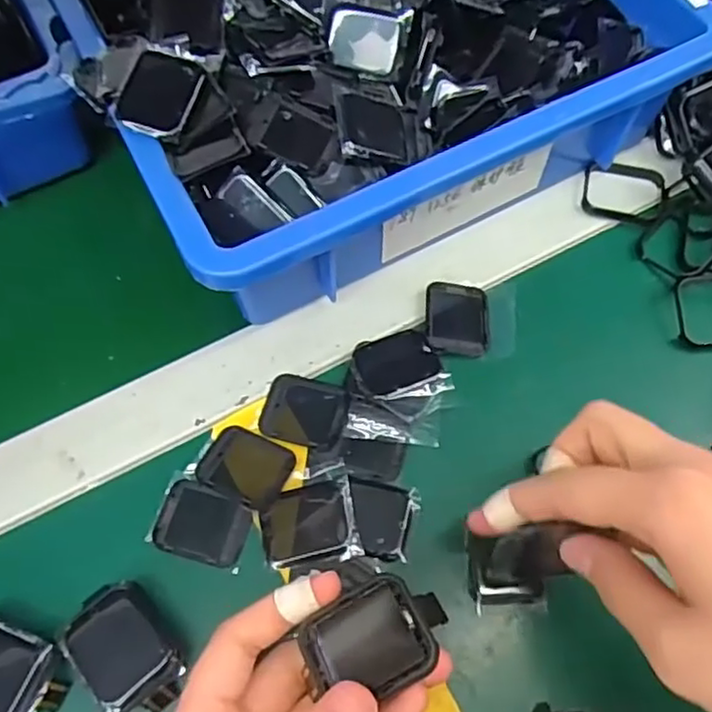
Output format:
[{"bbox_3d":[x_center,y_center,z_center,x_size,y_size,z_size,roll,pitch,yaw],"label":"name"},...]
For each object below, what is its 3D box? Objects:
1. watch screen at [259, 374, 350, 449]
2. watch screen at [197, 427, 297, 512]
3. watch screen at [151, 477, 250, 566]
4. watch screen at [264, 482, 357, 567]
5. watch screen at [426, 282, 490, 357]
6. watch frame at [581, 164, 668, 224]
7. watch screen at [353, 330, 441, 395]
[{"bbox_3d":[-0.025,0.026,0.317,0.039,0.004,0.031,14,67,7],"label":"watch screen"},{"bbox_3d":[-0.051,0.051,0.306,0.040,0.004,0.031,22,68,10],"label":"watch screen"},{"bbox_3d":[-0.068,0.075,0.295,0.040,0.004,0.031,14,66,7],"label":"watch screen"},{"bbox_3d":[-0.021,0.075,0.296,0.039,0.004,0.032,-10,66,-4],"label":"watch screen"},{"bbox_3d":[0.052,-0.019,0.338,0.032,0.007,0.039,2,66,2],"label":"watch screen"},{"bbox_3d":[0.150,-0.092,0.370,0.045,0.007,0.037,15,67,7],"label":"watch frame"},{"bbox_3d":[0.020,0.003,0.326,0.038,0.004,0.029,-25,68,-10],"label":"watch screen"}]

